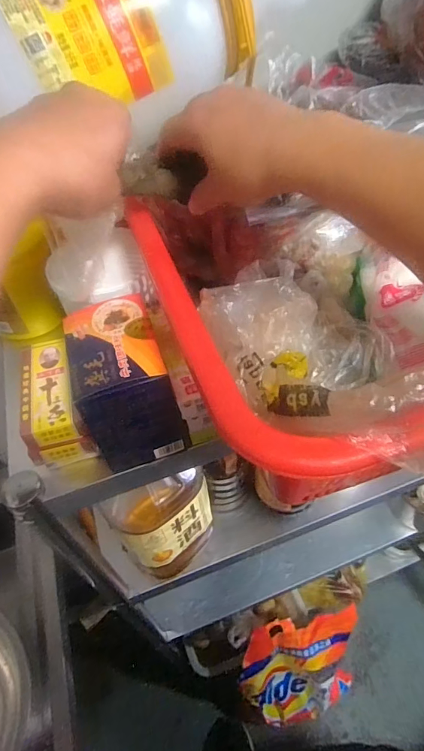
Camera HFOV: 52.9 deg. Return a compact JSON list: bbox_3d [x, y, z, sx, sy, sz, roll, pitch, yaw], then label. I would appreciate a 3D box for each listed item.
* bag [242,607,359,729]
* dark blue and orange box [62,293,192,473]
[{"bbox_3d":[0.230,0.797,1.155,0.324,0.347,0.214,-10,49,-4],"label":"bag"},{"bbox_3d":[-0.082,0.008,0.414,0.081,0.114,0.113,-16,50,-9],"label":"dark blue and orange box"}]

